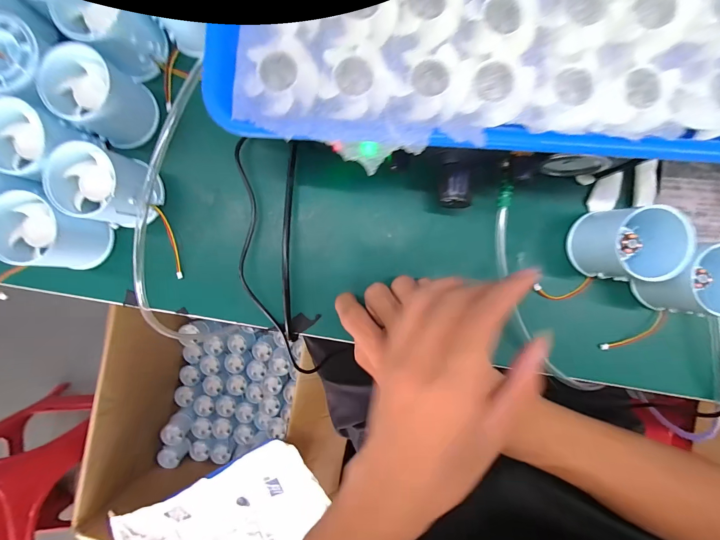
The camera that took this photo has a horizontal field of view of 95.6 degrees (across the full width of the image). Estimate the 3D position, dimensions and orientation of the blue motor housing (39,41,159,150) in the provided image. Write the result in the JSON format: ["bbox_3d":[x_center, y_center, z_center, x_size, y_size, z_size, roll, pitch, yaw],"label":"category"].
[{"bbox_3d":[-0.197,-0.131,0.253,0.061,0.046,0.051,35,90,1],"label":"blue motor housing"}]

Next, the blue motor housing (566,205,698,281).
[{"bbox_3d":[0.196,-0.020,0.244,0.050,0.055,0.054,-6,89,1],"label":"blue motor housing"}]

